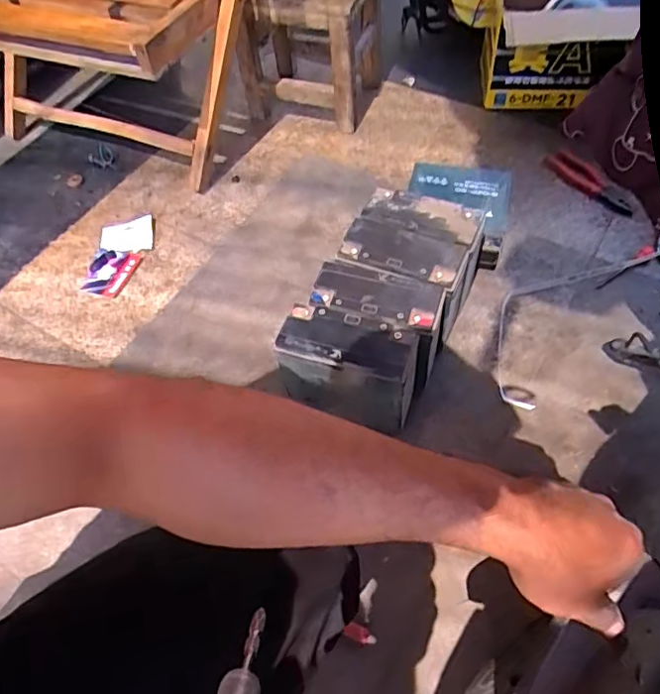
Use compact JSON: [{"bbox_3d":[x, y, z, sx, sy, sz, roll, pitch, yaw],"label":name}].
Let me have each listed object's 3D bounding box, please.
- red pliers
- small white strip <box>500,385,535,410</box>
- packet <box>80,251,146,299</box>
[{"bbox_3d":[0.497,-0.321,1.077,0.055,0.028,0.205,-30,60,-16],"label":"red pliers"},{"bbox_3d":[0.282,0.073,0.841,0.052,0.007,0.036,17,59,14],"label":"small white strip"},{"bbox_3d":[-0.403,-0.138,1.034,0.083,0.014,0.104,11,58,10],"label":"packet"}]

